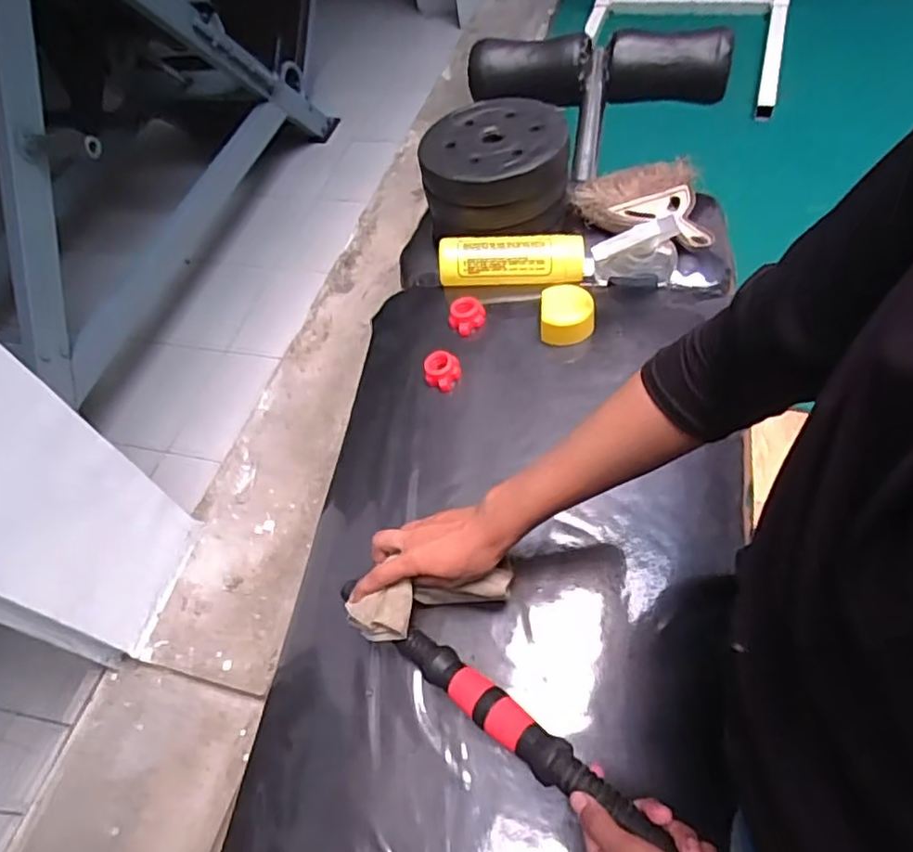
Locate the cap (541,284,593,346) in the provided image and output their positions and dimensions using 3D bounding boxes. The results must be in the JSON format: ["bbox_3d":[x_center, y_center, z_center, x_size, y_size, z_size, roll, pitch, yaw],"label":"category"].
[{"bbox_3d":[0.125,-0.128,0.726,0.057,0.039,0.060,-4,53,6],"label":"cap"}]

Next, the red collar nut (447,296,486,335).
[{"bbox_3d":[0.013,-0.132,0.766,0.042,0.025,0.042,-4,53,6],"label":"red collar nut"}]

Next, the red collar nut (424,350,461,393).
[{"bbox_3d":[-0.016,-0.063,0.725,0.041,0.022,0.043,-4,53,6],"label":"red collar nut"}]

